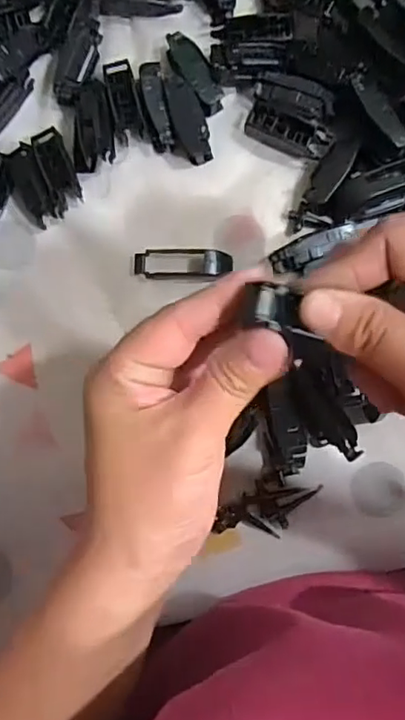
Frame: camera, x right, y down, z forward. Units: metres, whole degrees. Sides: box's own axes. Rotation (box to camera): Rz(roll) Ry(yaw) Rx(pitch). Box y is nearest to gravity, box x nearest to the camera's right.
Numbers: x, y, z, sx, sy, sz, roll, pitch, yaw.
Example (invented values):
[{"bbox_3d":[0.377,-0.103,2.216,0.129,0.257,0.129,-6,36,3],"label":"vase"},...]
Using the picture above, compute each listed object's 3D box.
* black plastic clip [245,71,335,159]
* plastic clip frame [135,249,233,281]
[{"bbox_3d":[0.053,-0.142,0.328,0.050,0.013,0.035,21,89,4],"label":"black plastic clip"},{"bbox_3d":[-0.011,-0.056,0.333,0.056,0.008,0.019,1,87,4],"label":"plastic clip frame"}]

